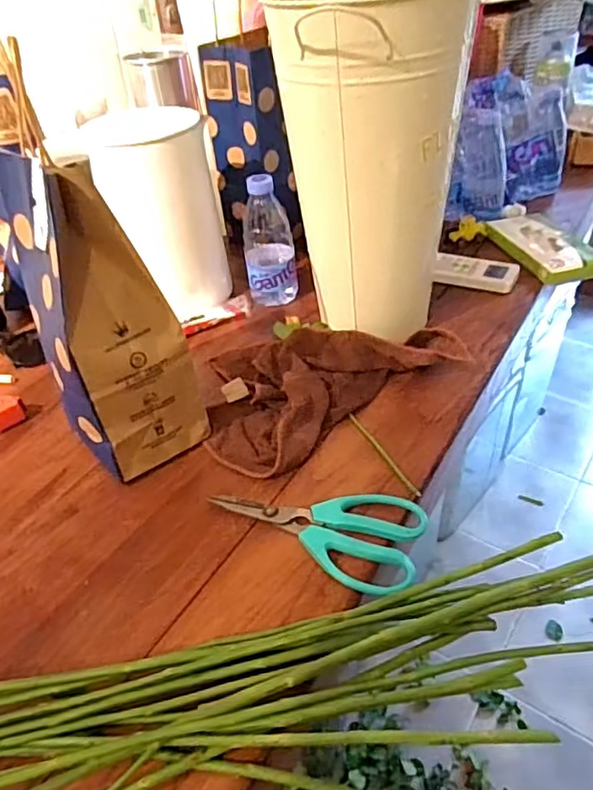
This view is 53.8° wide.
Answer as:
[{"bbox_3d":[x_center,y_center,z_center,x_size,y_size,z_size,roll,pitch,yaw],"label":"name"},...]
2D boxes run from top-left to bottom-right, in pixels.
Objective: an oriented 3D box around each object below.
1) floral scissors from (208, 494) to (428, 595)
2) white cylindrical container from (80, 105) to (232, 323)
[{"bbox_3d":[0.015,0.103,0.486,0.180,0.014,0.082,16,44,22],"label":"floral scissors"},{"bbox_3d":[-0.177,-0.229,0.730,0.142,0.221,0.135,23,48,31],"label":"white cylindrical container"}]

